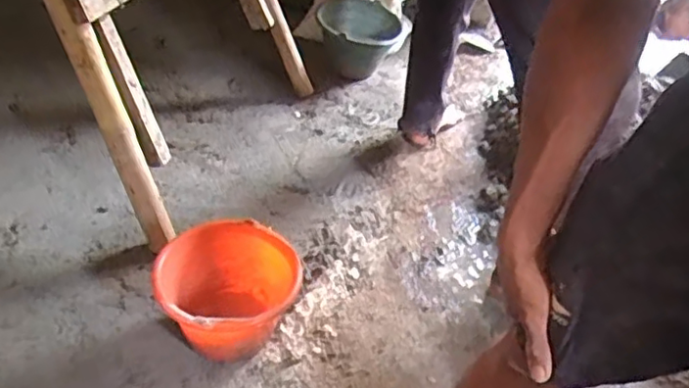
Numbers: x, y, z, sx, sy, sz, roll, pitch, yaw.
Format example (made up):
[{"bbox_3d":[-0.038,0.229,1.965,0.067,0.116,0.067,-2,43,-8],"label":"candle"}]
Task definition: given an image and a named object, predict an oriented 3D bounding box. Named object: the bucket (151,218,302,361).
[{"bbox_3d":[-0.212,0.191,1.144,0.237,0.176,0.238,3,42,-3],"label":"bucket"}]

